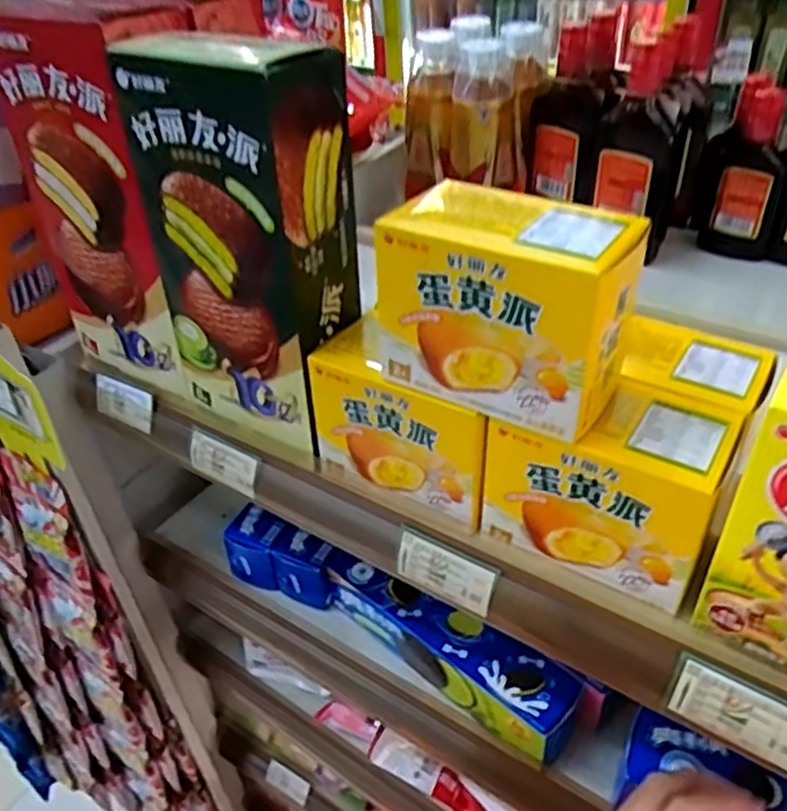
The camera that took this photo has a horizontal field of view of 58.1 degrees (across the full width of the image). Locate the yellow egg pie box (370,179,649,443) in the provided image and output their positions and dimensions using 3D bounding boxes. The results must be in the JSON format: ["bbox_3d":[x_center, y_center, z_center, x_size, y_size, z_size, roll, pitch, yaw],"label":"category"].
[{"bbox_3d":[0.053,-0.045,0.341,0.114,0.093,0.064,19,44,26],"label":"yellow egg pie box"}]

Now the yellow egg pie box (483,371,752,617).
[{"bbox_3d":[0.108,0.036,0.363,0.105,0.082,0.067,20,45,27],"label":"yellow egg pie box"}]

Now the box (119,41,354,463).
[{"bbox_3d":[-0.083,-0.090,0.411,0.114,0.215,0.073,23,46,29],"label":"box"}]

